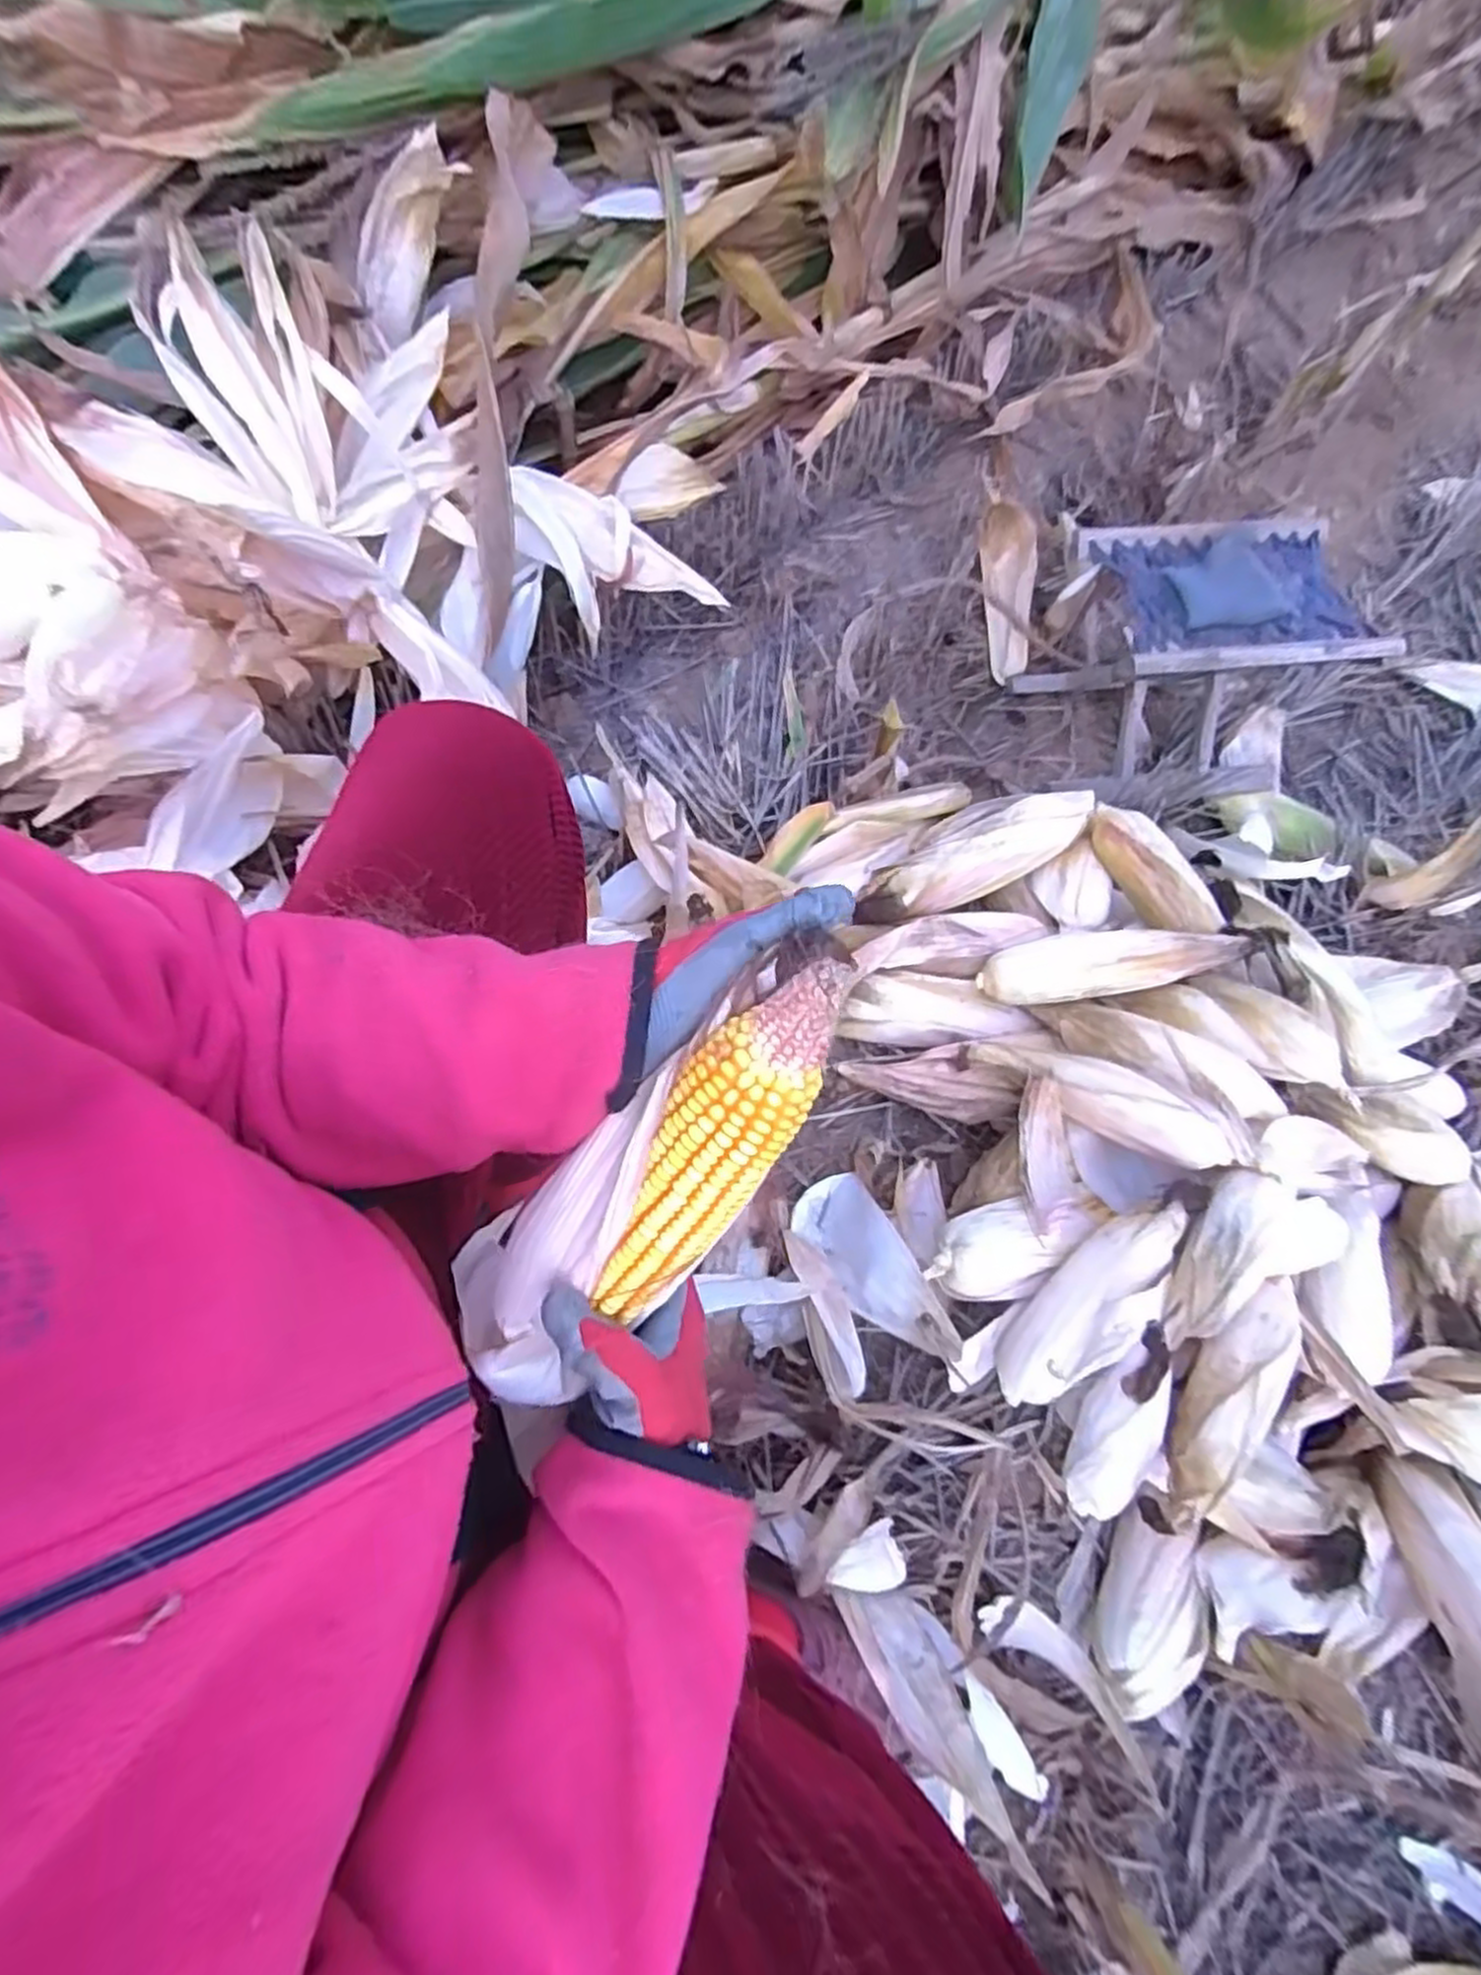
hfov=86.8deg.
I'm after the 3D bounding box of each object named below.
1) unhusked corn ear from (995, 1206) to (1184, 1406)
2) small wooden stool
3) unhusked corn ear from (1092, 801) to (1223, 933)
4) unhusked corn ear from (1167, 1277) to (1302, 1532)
[{"bbox_3d":[0.283,0.251,0.623,0.063,0.051,0.198,42,93,14],"label":"unhusked corn ear"},{"bbox_3d":[0.511,-0.354,0.887,0.308,0.232,0.264,-7,67,-6],"label":"small wooden stool"},{"bbox_3d":[0.410,-0.115,0.787,0.056,0.053,0.165,-26,70,-14],"label":"unhusked corn ear"},{"bbox_3d":[0.377,0.309,0.607,0.216,0.058,0.063,-41,74,-19],"label":"unhusked corn ear"}]

